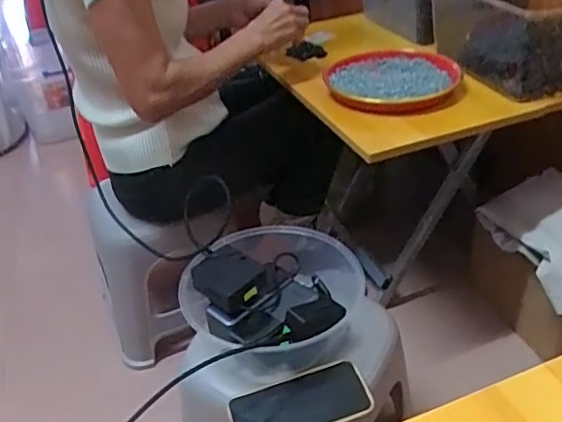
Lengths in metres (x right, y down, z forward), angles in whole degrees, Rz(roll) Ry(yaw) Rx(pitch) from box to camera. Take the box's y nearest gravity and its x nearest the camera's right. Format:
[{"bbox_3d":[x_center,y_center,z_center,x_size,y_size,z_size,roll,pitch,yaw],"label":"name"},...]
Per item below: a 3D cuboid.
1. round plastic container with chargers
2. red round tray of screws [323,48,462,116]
[{"bbox_3d":[-0.003,0.108,0.766,0.224,0.077,0.215,-5,35,3],"label":"round plastic container with chargers"},{"bbox_3d":[0.181,-0.228,0.957,0.206,0.035,0.201,-5,35,3],"label":"red round tray of screws"}]

